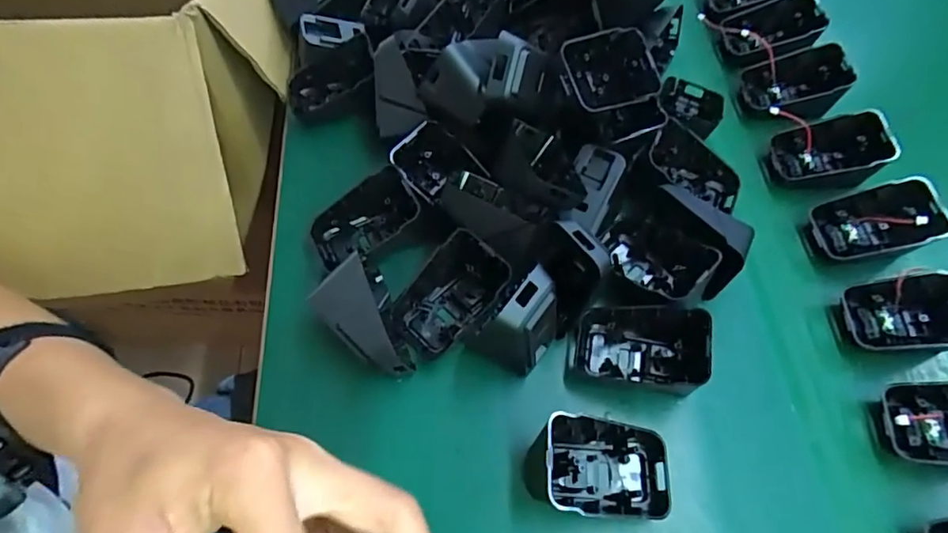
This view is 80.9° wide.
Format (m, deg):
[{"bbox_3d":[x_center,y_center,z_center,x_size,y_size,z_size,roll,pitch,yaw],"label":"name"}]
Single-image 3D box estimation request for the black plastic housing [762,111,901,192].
[{"bbox_3d":[0.242,-0.077,0.382,0.071,0.021,0.047,-14,67,27],"label":"black plastic housing"}]

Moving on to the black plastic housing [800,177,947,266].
[{"bbox_3d":[0.253,-0.028,0.353,0.064,0.040,0.042,-4,63,-5],"label":"black plastic housing"}]

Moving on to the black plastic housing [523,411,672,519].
[{"bbox_3d":[0.064,0.099,0.274,0.069,0.034,0.042,6,62,0],"label":"black plastic housing"}]

